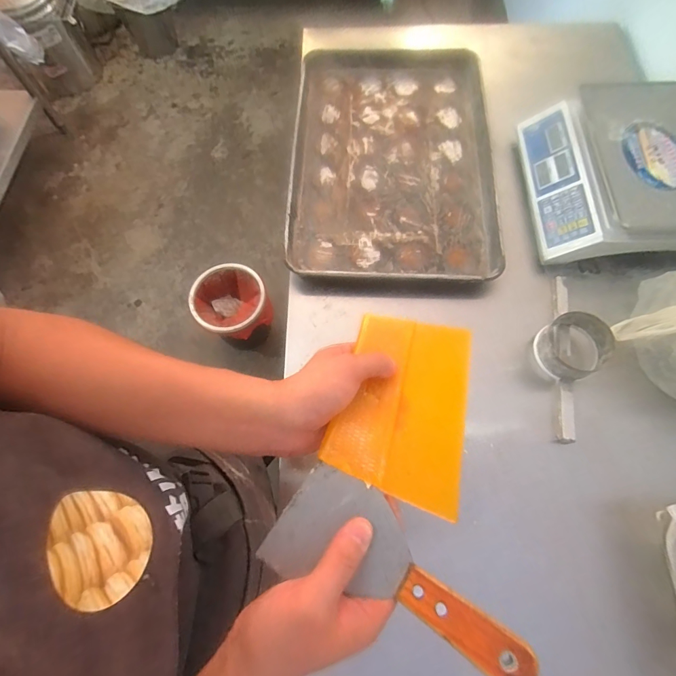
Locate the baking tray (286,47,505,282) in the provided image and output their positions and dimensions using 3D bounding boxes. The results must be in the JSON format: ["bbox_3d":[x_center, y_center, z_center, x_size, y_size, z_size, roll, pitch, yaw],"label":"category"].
[{"bbox_3d":[0.116,-0.401,0.837,0.406,0.051,0.640,3,71,2],"label":"baking tray"}]

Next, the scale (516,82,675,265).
[{"bbox_3d":[0.532,-0.303,0.744,0.309,0.122,0.326,1,69,3],"label":"scale"}]

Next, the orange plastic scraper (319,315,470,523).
[{"bbox_3d":[0.060,0.052,0.350,0.109,0.006,0.178,17,53,4],"label":"orange plastic scraper"}]

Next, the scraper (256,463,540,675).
[{"bbox_3d":[0.041,0.171,0.273,0.185,0.008,0.083,29,73,19],"label":"scraper"}]

